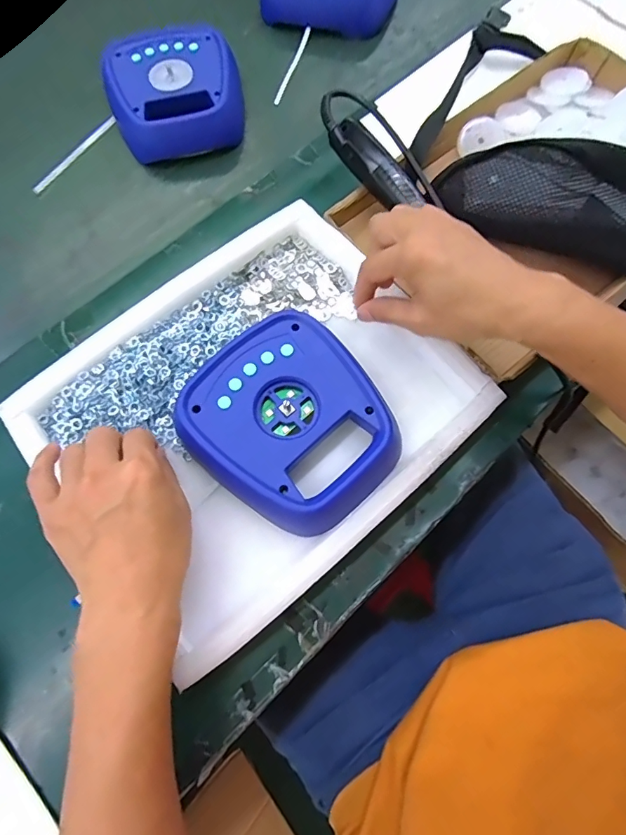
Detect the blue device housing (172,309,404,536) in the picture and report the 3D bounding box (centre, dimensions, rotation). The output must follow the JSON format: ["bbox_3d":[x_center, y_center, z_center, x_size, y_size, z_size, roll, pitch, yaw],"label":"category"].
[{"bbox_3d":[-0.018,0.005,0.385,0.151,0.032,0.170,-39,76,-12],"label":"blue device housing"}]

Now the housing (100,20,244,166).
[{"bbox_3d":[-0.170,-0.401,0.553,0.158,0.052,0.153,-14,73,-5],"label":"housing"}]

